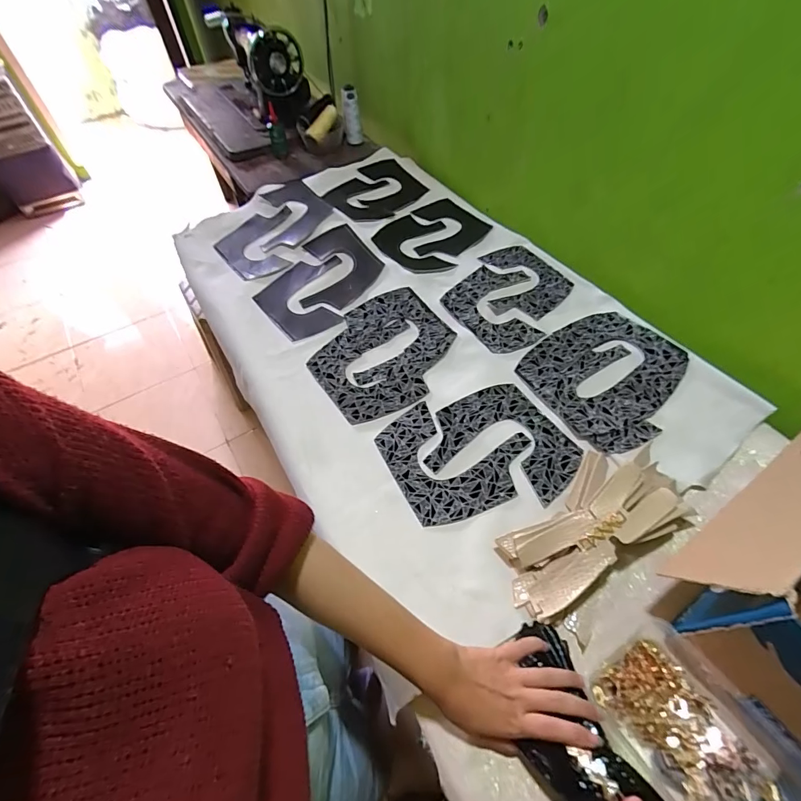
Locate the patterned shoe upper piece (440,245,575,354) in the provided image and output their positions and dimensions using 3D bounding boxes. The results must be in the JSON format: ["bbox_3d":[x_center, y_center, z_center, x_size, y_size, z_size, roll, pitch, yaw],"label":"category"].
[{"bbox_3d":[0.197,-0.196,0.739,0.176,0.011,0.266,32,61,16],"label":"patterned shoe upper piece"}]

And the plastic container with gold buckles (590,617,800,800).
[{"bbox_3d":[0.275,0.319,0.366,0.129,0.073,0.181,-30,60,-15],"label":"plastic container with gold buckles"}]

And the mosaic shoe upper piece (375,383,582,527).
[{"bbox_3d":[0.106,0.070,0.573,0.232,0.010,0.197,-27,61,-8],"label":"mosaic shoe upper piece"}]

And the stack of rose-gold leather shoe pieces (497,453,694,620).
[{"bbox_3d":[0.229,0.139,0.487,0.244,0.059,0.122,-26,59,-13],"label":"stack of rose-gold leather shoe pieces"}]

